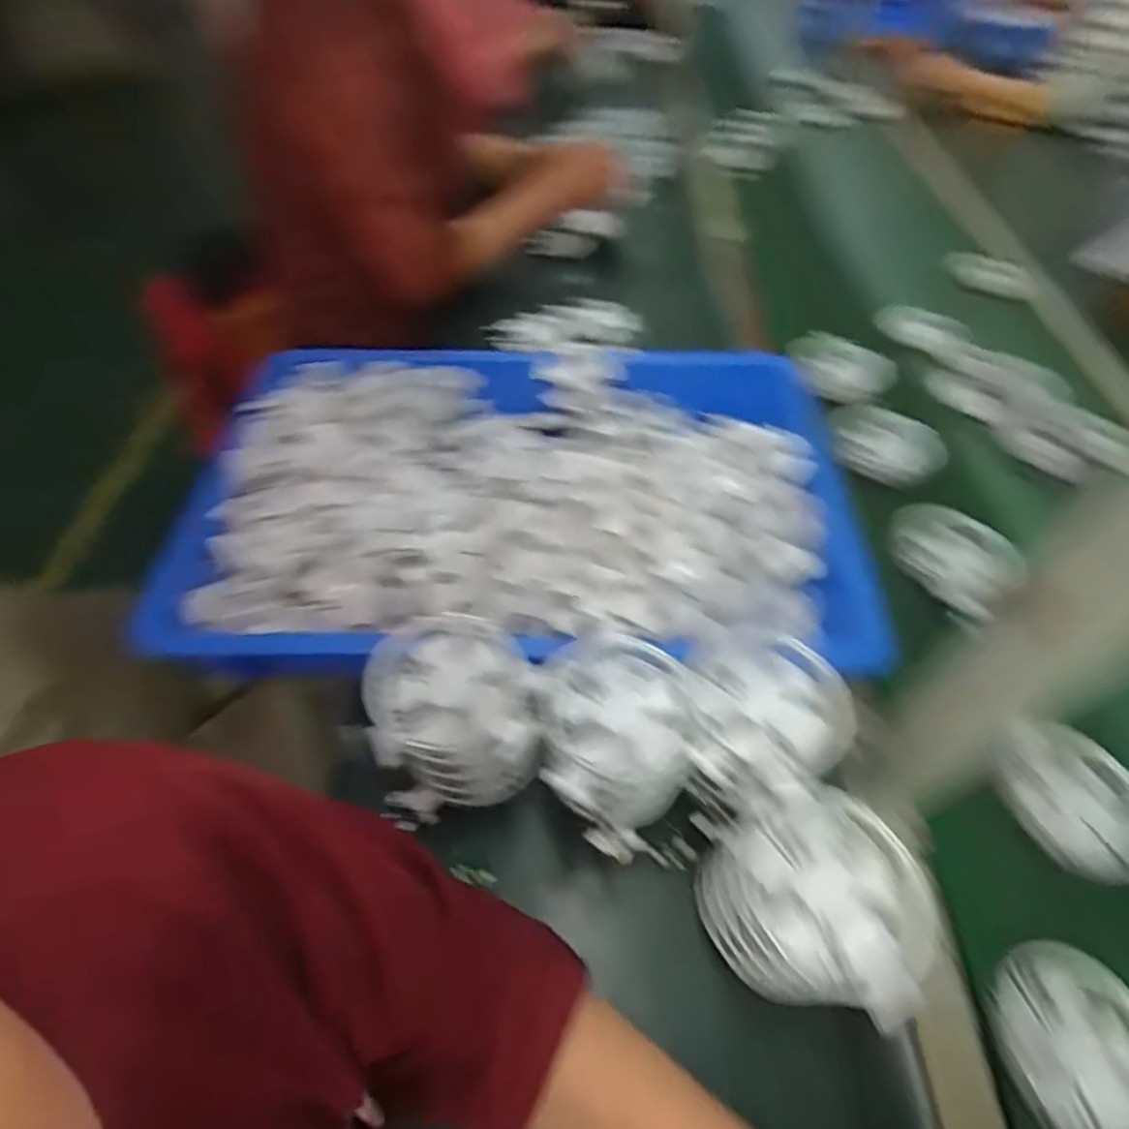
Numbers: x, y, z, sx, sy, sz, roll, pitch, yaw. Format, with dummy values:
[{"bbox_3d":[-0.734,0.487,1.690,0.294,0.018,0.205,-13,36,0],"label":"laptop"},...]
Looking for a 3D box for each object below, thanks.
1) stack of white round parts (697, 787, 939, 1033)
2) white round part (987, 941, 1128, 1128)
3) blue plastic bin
[{"bbox_3d":[0.140,0.201,0.359,0.091,0.100,0.111,-21,56,-18],"label":"stack of white round parts"},{"bbox_3d":[0.302,0.286,0.356,0.089,0.023,0.113,-19,56,-17],"label":"white round part"},{"bbox_3d":[-0.042,-0.066,0.575,0.592,0.073,0.438,1,52,-2],"label":"blue plastic bin"}]

